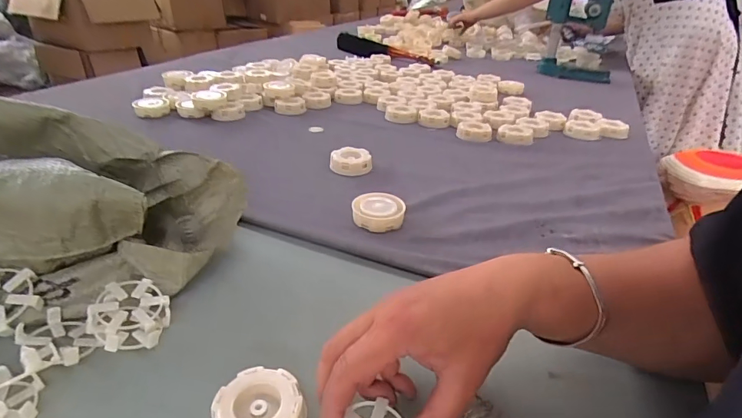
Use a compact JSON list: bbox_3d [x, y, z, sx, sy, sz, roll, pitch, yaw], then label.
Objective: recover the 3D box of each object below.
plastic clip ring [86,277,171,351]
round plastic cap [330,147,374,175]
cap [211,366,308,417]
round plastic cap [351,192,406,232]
[{"bbox_3d":[-0.204,0.091,0.369,0.059,0.030,0.063,1,32,-1],"label":"plastic clip ring"},{"bbox_3d":[-0.030,-0.075,0.667,0.062,0.022,0.062,1,32,-1],"label":"round plastic cap"},{"bbox_3d":[-0.077,0.141,0.301,0.060,0.021,0.058,1,32,-1],"label":"cap"},{"bbox_3d":[0.010,0.003,0.539,0.062,0.022,0.062,1,32,-1],"label":"round plastic cap"}]

